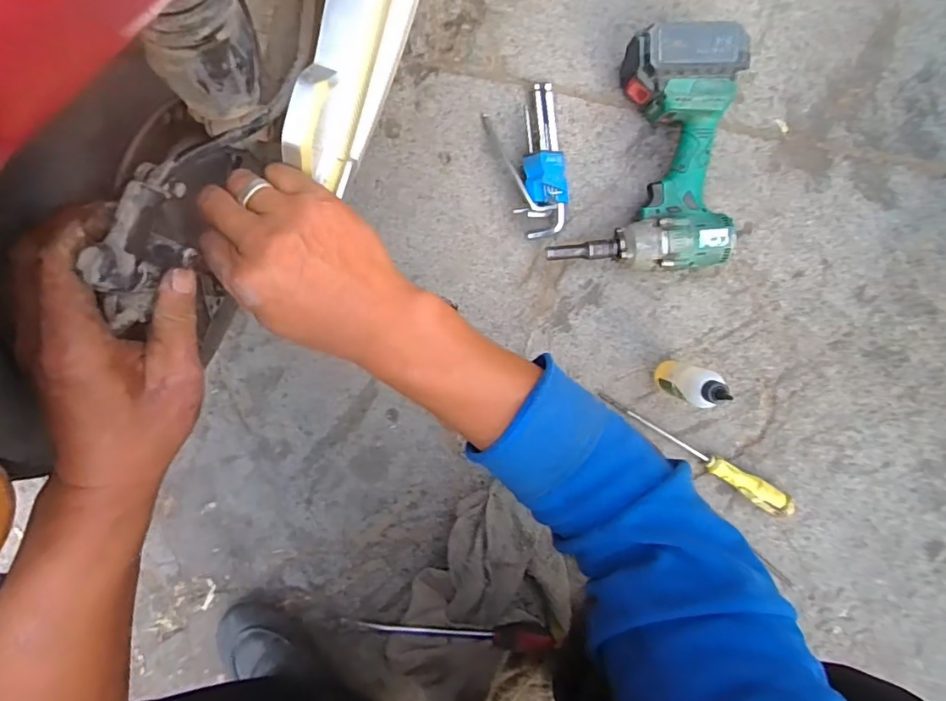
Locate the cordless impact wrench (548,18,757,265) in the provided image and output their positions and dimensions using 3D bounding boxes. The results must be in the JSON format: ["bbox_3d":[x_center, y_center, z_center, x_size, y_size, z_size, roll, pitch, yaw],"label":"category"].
[{"bbox_3d":[0.198,-0.212,0.578,0.192,0.077,0.243,7,95,-3],"label":"cordless impact wrench"}]

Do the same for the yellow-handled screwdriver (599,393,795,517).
[{"bbox_3d":[0.263,0.124,0.629,0.258,0.034,0.028,30,95,-4],"label":"yellow-handled screwdriver"}]

